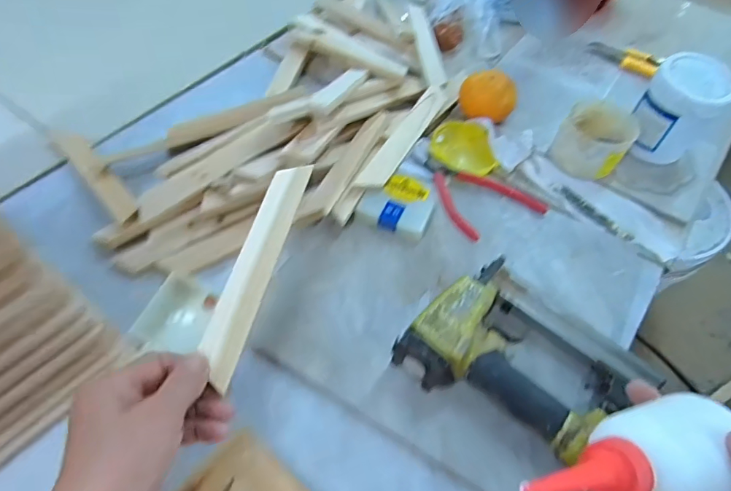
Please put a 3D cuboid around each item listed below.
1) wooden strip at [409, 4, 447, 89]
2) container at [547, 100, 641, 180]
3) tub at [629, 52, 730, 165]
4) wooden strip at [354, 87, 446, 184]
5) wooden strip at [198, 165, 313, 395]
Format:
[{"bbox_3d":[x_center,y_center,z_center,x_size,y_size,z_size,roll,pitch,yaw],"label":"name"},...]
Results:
[{"bbox_3d":[0.085,-0.269,0.610,0.029,0.010,0.180,-3,56,-5],"label":"wooden strip"},{"bbox_3d":[0.265,-0.121,0.527,0.074,0.063,0.088,41,63,22],"label":"container"},{"bbox_3d":[0.352,-0.150,0.524,0.077,0.108,0.080,2,56,-2],"label":"tub"},{"bbox_3d":[0.045,-0.126,0.515,0.028,0.014,0.175,26,58,14],"label":"wooden strip"},{"bbox_3d":[-0.080,0.010,0.341,0.030,0.007,0.182,25,59,-16],"label":"wooden strip"}]

